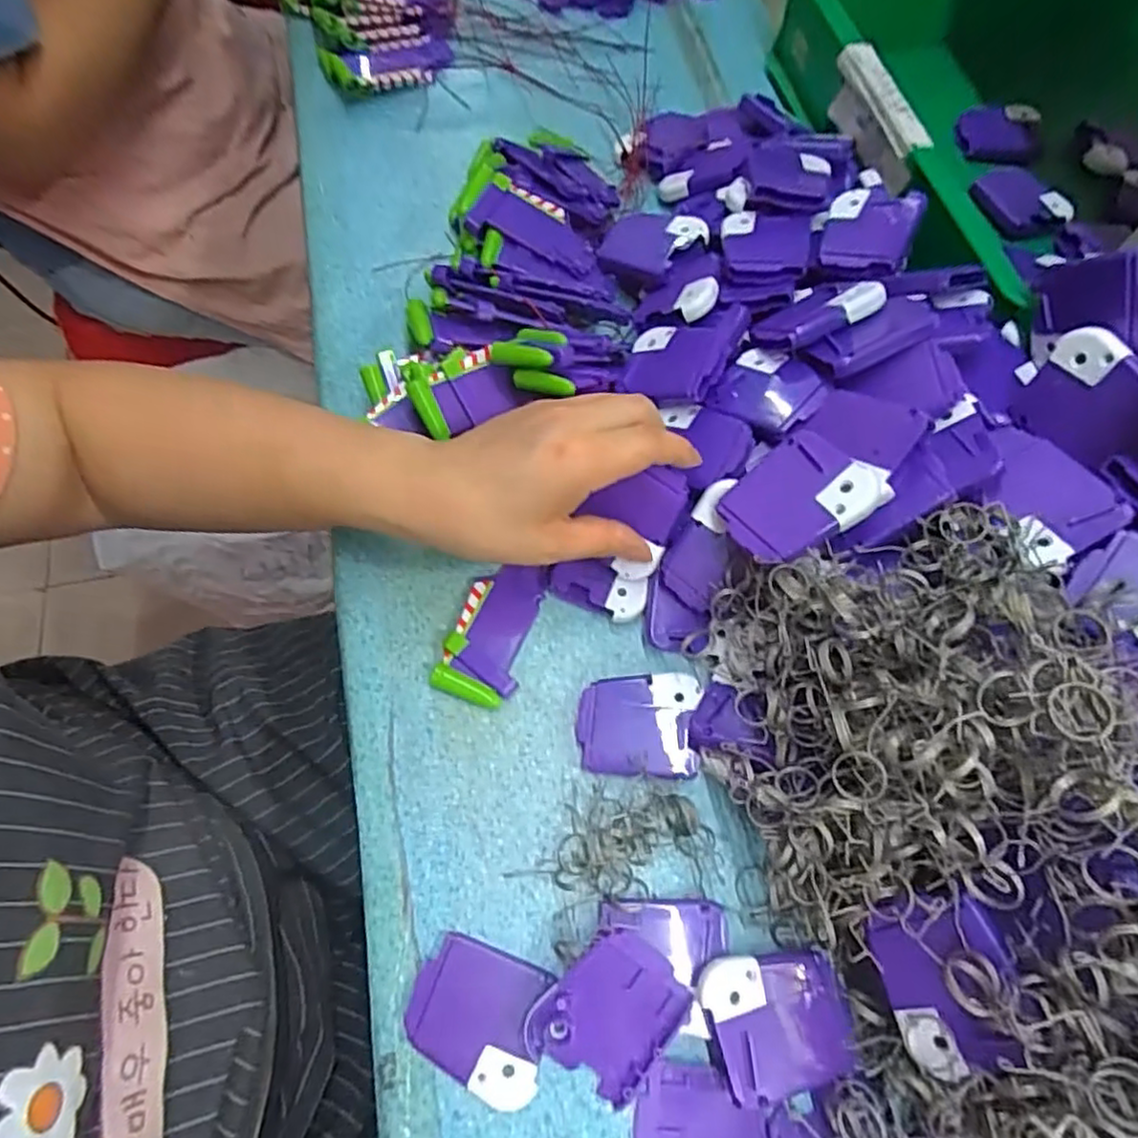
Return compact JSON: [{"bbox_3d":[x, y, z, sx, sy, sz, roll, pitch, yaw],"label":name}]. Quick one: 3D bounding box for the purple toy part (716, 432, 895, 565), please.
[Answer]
[{"bbox_3d":[0.106,-0.033,0.312,0.066,0.010,0.050,-37,61,10],"label":"purple toy part"}]

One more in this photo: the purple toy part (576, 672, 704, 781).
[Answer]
[{"bbox_3d":[0.035,0.078,0.344,0.059,0.013,0.051,5,66,0],"label":"purple toy part"}]

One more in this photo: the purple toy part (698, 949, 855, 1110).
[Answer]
[{"bbox_3d":[0.087,0.189,0.283,0.058,0.008,0.050,-4,62,-3],"label":"purple toy part"}]

